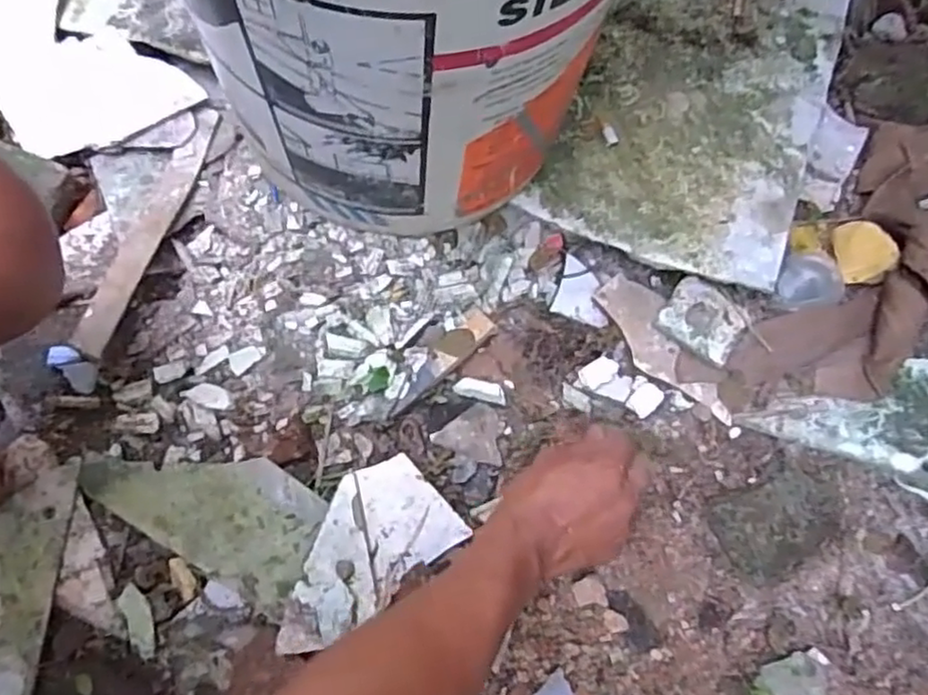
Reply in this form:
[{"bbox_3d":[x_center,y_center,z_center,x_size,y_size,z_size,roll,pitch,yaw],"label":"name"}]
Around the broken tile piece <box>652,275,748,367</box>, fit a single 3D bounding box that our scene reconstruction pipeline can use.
[{"bbox_3d":[0.195,-0.023,0.557,0.062,0.018,0.056,35,77,7],"label":"broken tile piece"}]

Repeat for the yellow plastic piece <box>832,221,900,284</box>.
[{"bbox_3d":[0.342,-0.083,0.585,0.044,0.009,0.058,-14,57,27],"label":"yellow plastic piece"}]

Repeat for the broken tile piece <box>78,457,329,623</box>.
[{"bbox_3d":[-0.183,0.110,0.494,0.173,0.011,0.088,32,77,6],"label":"broken tile piece"}]

